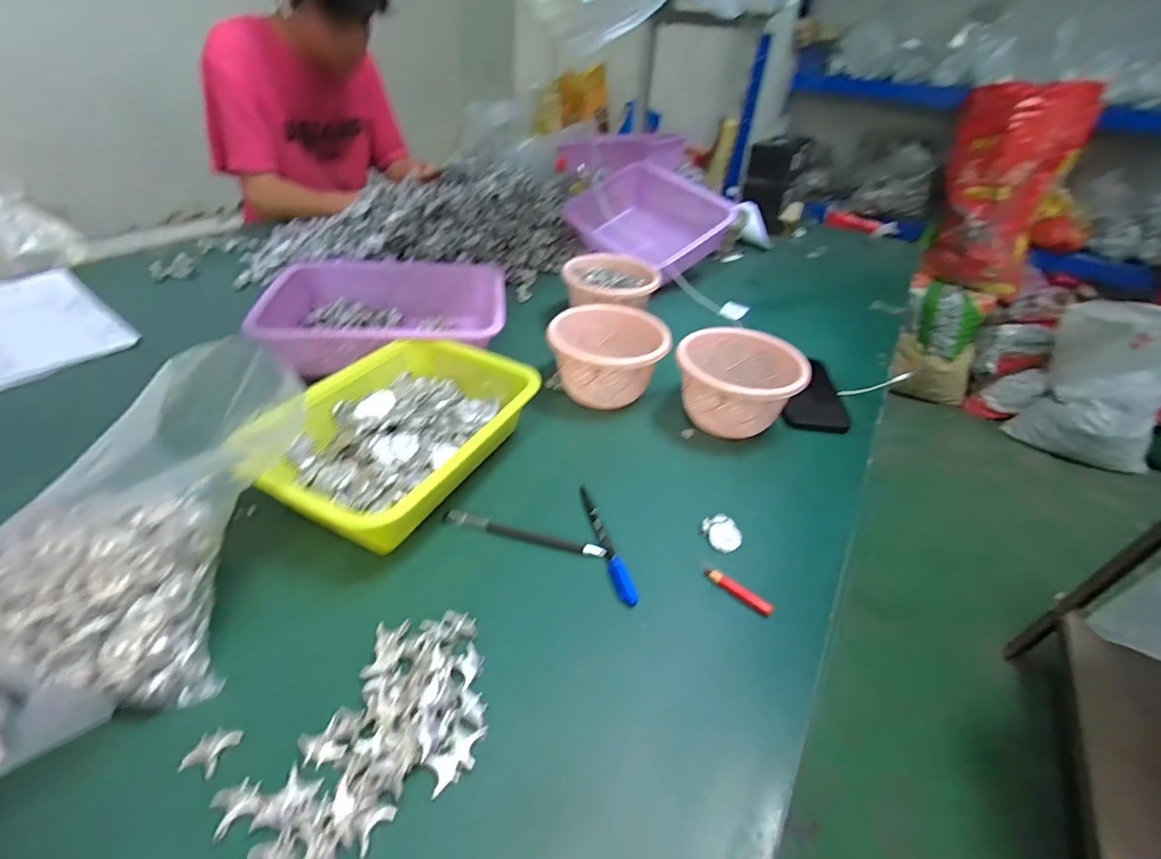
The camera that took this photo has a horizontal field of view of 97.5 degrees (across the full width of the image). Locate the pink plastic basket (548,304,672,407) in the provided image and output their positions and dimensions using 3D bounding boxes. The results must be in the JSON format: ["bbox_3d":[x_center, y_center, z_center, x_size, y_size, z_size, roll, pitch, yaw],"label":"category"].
[{"bbox_3d":[0.032,-0.088,0.658,0.144,0.091,0.132,7,38,1],"label":"pink plastic basket"}]

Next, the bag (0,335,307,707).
[{"bbox_3d":[-0.313,0.051,0.381,0.132,0.110,0.260,8,59,2],"label":"bag"}]

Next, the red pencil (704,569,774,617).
[{"bbox_3d":[0.137,0.141,0.444,0.061,0.008,0.011,28,44,26],"label":"red pencil"}]

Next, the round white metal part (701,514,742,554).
[{"bbox_3d":[0.139,0.099,0.491,0.034,0.011,0.039,-3,39,-11],"label":"round white metal part"}]

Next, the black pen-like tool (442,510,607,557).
[{"bbox_3d":[-0.053,0.098,0.481,0.156,0.009,0.015,11,39,7],"label":"black pen-like tool"}]

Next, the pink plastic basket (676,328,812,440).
[{"bbox_3d":[0.189,-0.047,0.621,0.143,0.095,0.130,25,42,22],"label":"pink plastic basket"}]

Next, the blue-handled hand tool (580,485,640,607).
[{"bbox_3d":[0.022,0.101,0.476,0.015,0.010,0.140,-8,40,-17],"label":"blue-handled hand tool"}]

